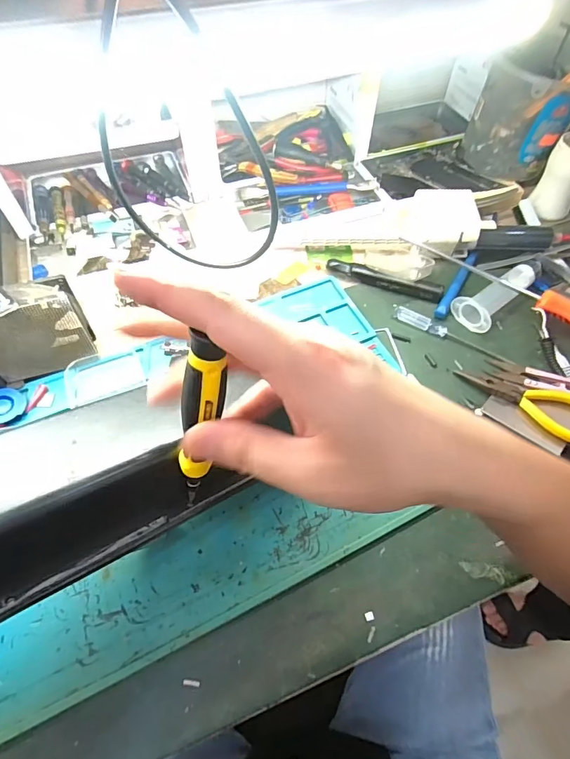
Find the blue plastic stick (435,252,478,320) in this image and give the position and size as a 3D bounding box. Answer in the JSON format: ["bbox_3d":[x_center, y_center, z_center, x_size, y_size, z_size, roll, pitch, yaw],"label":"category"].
[{"bbox_3d":[0.184,-0.102,0.448,0.012,0.009,0.102,30,63,14],"label":"blue plastic stick"}]

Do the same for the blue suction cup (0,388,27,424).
[{"bbox_3d":[-0.241,0.023,0.358,0.038,0.012,0.034,27,62,13],"label":"blue suction cup"}]

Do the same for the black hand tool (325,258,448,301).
[{"bbox_3d":[0.105,-0.105,0.445,0.123,0.014,0.014,19,61,9],"label":"black hand tool"}]

